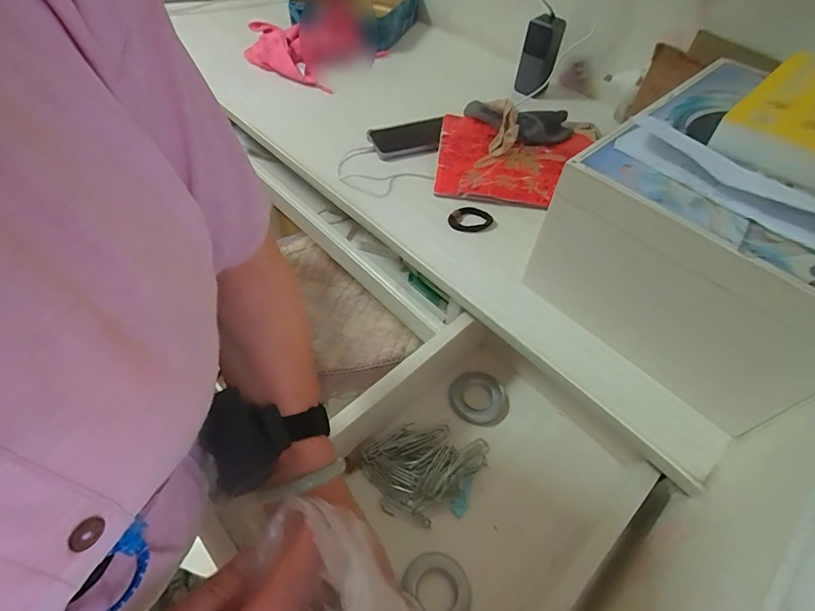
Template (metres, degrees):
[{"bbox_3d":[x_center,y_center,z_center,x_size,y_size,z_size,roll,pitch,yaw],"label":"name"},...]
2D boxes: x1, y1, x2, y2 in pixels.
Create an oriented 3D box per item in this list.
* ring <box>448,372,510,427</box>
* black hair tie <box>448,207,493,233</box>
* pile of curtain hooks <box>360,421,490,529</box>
[{"bbox_3d":[0.105,0.136,0.630,0.086,0.013,0.074,24,55,16],"label":"ring"},{"bbox_3d":[0.095,-0.129,0.643,0.061,0.010,0.061,1,52,-2],"label":"black hair tie"},{"bbox_3d":[0.023,0.200,0.565,0.148,0.023,0.117,-37,62,-27],"label":"pile of curtain hooks"}]

